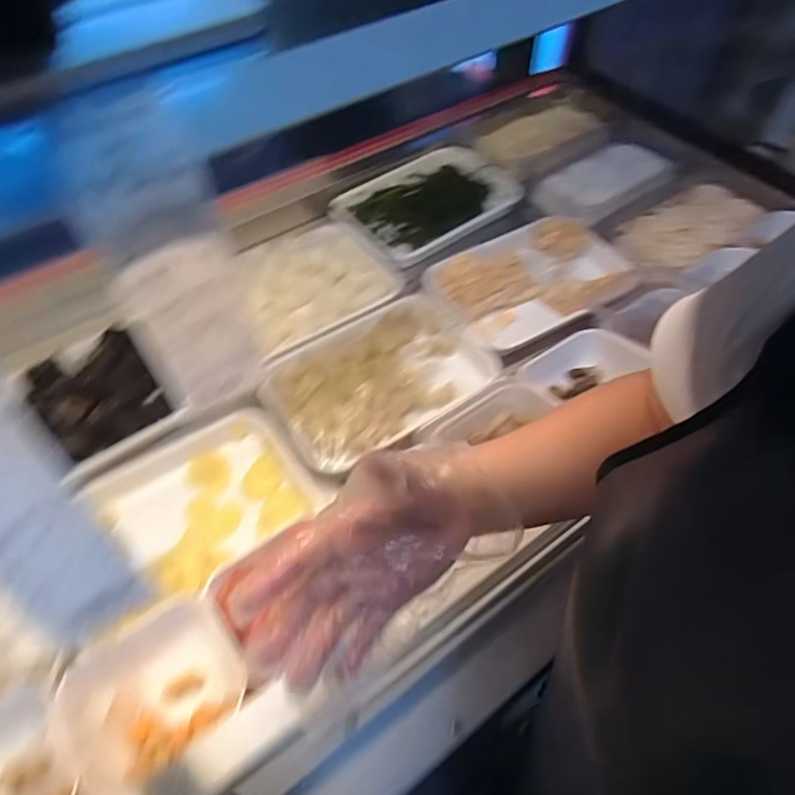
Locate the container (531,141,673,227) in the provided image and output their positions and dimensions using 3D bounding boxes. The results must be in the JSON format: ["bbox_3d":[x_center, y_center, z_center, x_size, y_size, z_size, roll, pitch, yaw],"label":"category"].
[{"bbox_3d":[0.366,-0.388,1.120,0.290,0.043,0.145,-35,62,-24],"label":"container"}]

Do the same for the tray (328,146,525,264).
[{"bbox_3d":[0.054,-0.346,1.089,0.216,0.040,0.302,39,62,24],"label":"tray"}]

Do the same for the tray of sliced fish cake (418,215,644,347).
[{"bbox_3d":[0.212,-0.185,0.958,0.299,0.036,0.213,-28,60,-21],"label":"tray of sliced fish cake"}]

